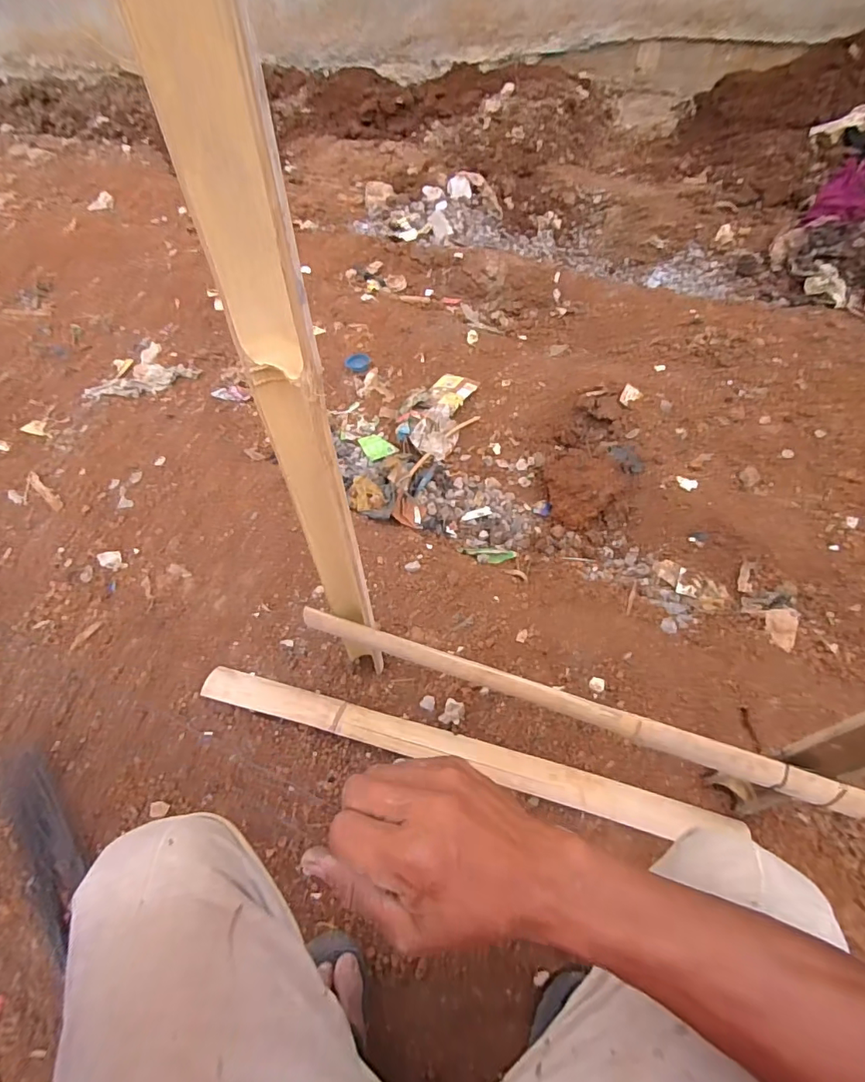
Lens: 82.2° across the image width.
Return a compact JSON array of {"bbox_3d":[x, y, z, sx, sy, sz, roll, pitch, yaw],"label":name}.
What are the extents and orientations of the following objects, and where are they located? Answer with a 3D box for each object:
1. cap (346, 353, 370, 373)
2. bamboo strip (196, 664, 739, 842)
[{"bbox_3d":[-0.208,-0.500,1.394,0.067,0.021,0.062,-2,56,3],"label":"cap"},{"bbox_3d":[0.019,0.296,0.703,0.754,0.025,0.049,12,57,12],"label":"bamboo strip"}]

